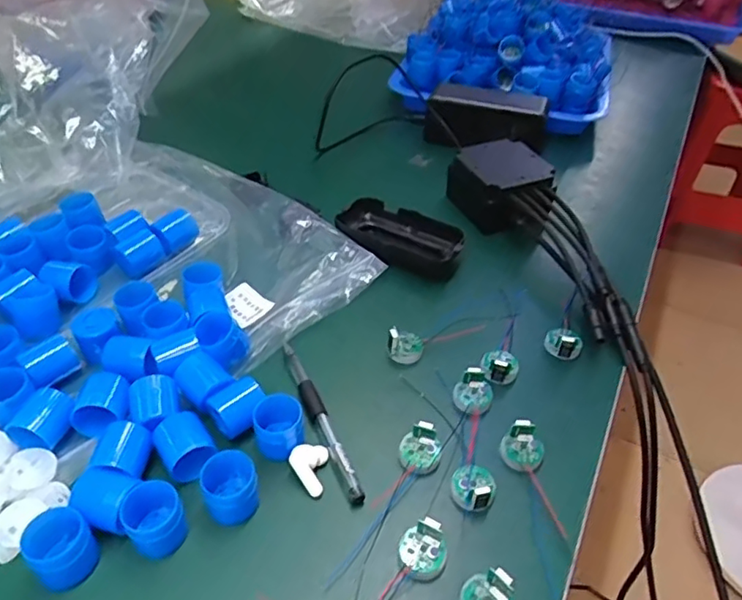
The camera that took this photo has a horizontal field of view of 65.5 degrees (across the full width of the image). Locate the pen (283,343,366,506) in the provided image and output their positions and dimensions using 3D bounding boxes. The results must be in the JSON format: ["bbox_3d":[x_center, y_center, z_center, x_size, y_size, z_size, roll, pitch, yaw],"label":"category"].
[{"bbox_3d":[-0.034,0.074,0.373,0.011,0.011,0.129,-16,46,-19],"label":"pen"}]

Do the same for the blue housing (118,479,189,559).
[{"bbox_3d":[-0.116,0.119,0.311,0.029,0.032,0.032,-32,53,-32],"label":"blue housing"}]

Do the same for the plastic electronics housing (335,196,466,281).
[{"bbox_3d":[0.022,-0.056,0.501,0.115,0.018,0.062,23,46,20],"label":"plastic electronics housing"}]

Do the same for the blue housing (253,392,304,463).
[{"bbox_3d":[-0.056,0.078,0.353,0.028,0.028,0.030,2,43,-2],"label":"blue housing"}]

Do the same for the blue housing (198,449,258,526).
[{"bbox_3d":[-0.078,0.108,0.324,0.029,0.033,0.032,-15,46,-18],"label":"blue housing"}]

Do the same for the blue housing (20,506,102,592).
[{"bbox_3d":[-0.158,0.127,0.296,0.027,0.031,0.029,2,43,-2],"label":"blue housing"}]

